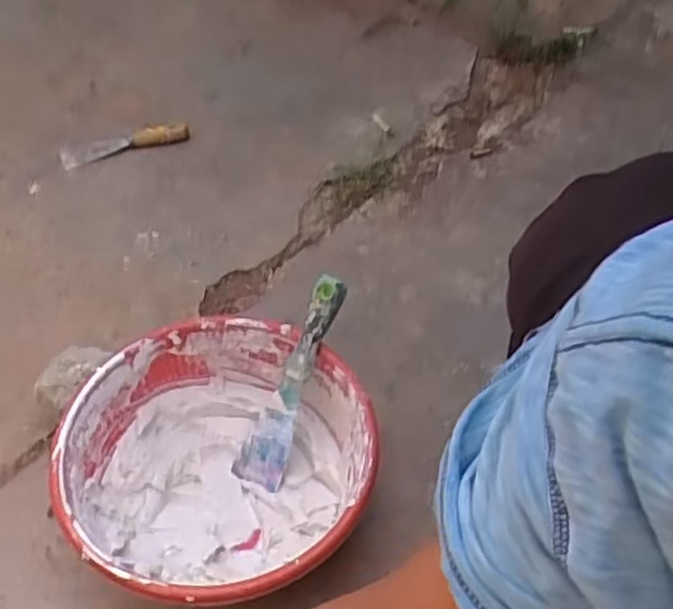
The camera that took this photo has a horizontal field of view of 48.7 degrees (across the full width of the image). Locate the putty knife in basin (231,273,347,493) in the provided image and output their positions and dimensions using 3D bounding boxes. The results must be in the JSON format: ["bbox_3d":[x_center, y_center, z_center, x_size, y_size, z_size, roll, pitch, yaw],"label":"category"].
[{"bbox_3d":[-0.038,0.070,0.670,0.043,0.199,0.016,24,9,19],"label":"putty knife in basin"}]

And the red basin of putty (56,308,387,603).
[{"bbox_3d":[-0.102,0.143,0.643,0.244,0.108,0.249,0,50,0],"label":"red basin of putty"}]

